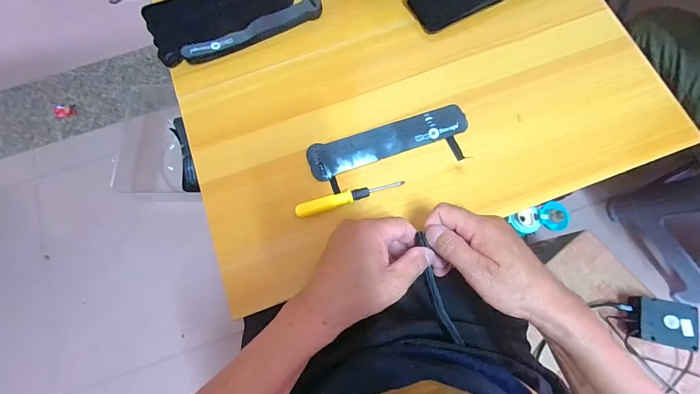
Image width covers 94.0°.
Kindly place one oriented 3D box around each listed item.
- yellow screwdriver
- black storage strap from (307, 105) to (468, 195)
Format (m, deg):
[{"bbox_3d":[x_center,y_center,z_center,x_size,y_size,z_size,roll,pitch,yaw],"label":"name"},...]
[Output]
[{"bbox_3d":[0.000,-0.001,0.385,0.128,0.013,0.016,-19,77,-4],"label":"yellow screwdriver"},{"bbox_3d":[0.051,-0.060,0.408,0.200,0.009,0.066,-16,76,-3],"label":"black storage strap"}]

